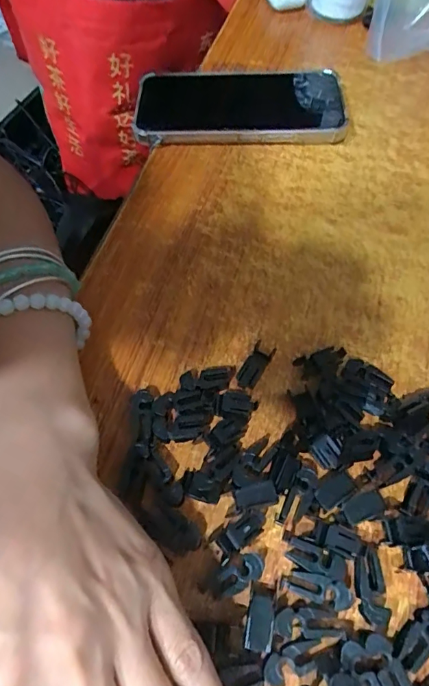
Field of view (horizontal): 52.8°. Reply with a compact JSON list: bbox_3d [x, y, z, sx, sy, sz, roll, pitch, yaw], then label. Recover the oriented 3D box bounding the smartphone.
[{"bbox_3d":[0.021,-0.194,0.350,0.163,0.019,0.088,1,60,0],"label":"smartphone"}]

